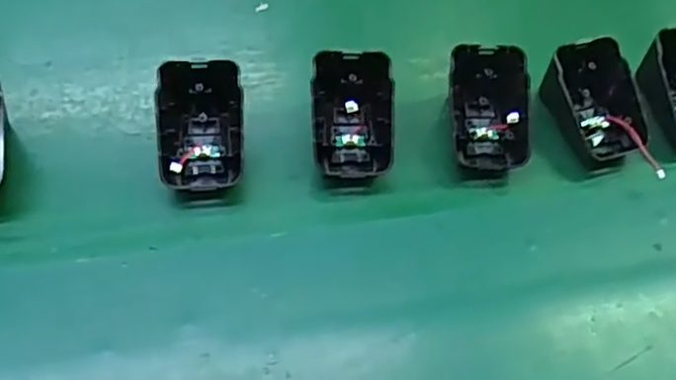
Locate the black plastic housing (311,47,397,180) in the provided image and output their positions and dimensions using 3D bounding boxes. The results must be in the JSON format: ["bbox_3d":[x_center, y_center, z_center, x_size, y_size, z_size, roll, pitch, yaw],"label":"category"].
[{"bbox_3d":[0.006,-0.039,0.362,0.043,0.029,0.073,-1,93,-6],"label":"black plastic housing"}]

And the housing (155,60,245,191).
[{"bbox_3d":[-0.072,-0.032,0.349,0.044,0.021,0.071,-3,91,-4],"label":"housing"}]

